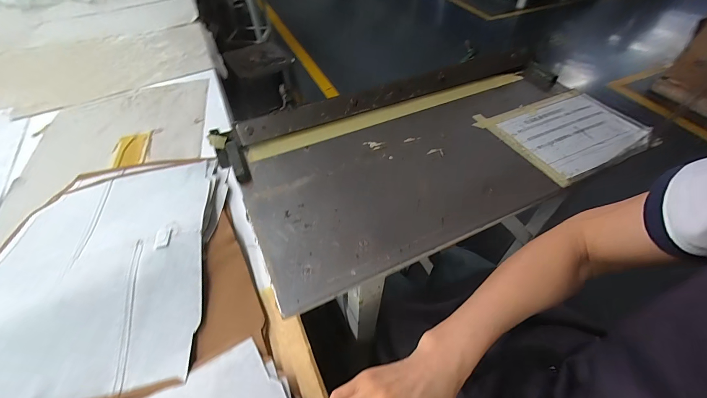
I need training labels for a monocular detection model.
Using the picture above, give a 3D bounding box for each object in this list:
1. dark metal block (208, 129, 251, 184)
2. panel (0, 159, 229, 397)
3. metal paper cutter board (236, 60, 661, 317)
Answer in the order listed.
[{"bbox_3d":[-0.182,-0.065,0.463,0.041,0.026,0.113,-24,54,-19],"label":"dark metal block"},{"bbox_3d":[-0.389,0.084,0.472,0.336,0.061,0.446,-7,50,-3],"label":"panel"},{"bbox_3d":[0.140,-0.100,0.491,0.616,0.042,0.311,-23,53,-16],"label":"metal paper cutter board"}]

